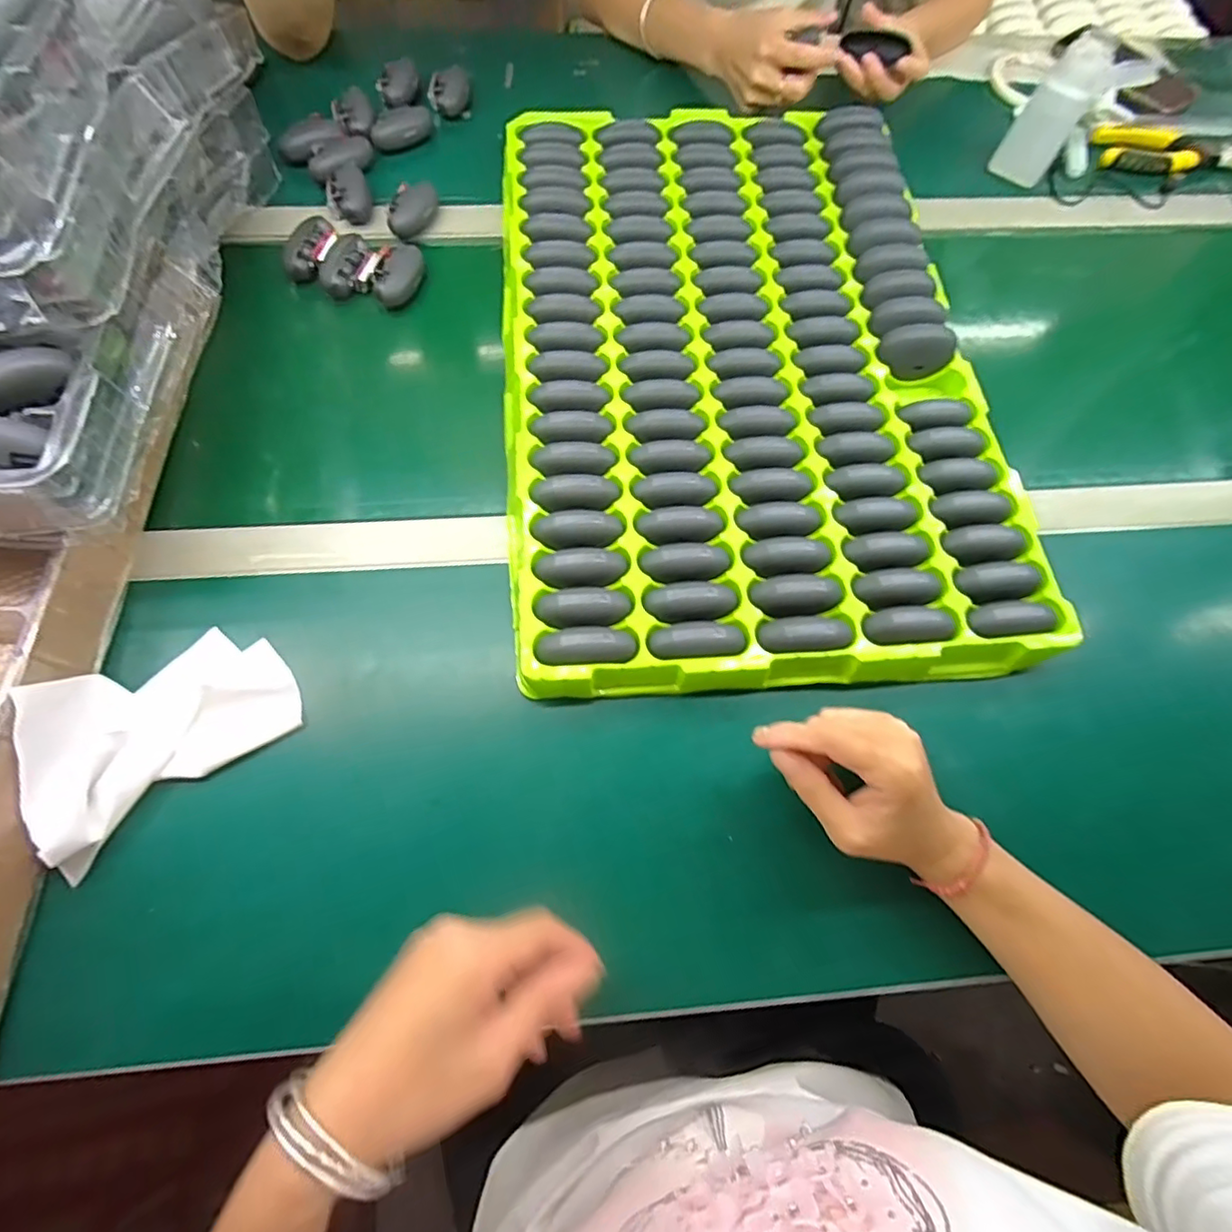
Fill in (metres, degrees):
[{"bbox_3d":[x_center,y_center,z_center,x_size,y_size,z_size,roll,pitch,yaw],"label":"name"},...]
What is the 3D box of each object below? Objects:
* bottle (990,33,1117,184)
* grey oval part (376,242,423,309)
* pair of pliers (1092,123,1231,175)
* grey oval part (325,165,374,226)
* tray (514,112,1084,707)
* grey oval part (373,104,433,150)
[{"bbox_3d":[0.436,-0.501,0.575,0.053,0.109,0.060,35,72,10],"label":"bottle"},{"bbox_3d":[-0.193,-0.307,0.513,0.031,0.021,0.065,14,70,3],"label":"grey oval part"},{"bbox_3d":[0.614,-0.512,0.632,0.169,0.020,0.063,-2,70,-3],"label":"pair of pliers"},{"bbox_3d":[-0.251,-0.394,0.539,0.039,0.020,0.059,-17,72,-8],"label":"grey oval part"},{"bbox_3d":[0.103,-0.222,0.492,0.391,0.037,0.573,-4,70,-4],"label":"tray"},{"bbox_3d":[-0.214,-0.490,0.576,0.064,0.020,0.029,-27,73,-12],"label":"grey oval part"}]

